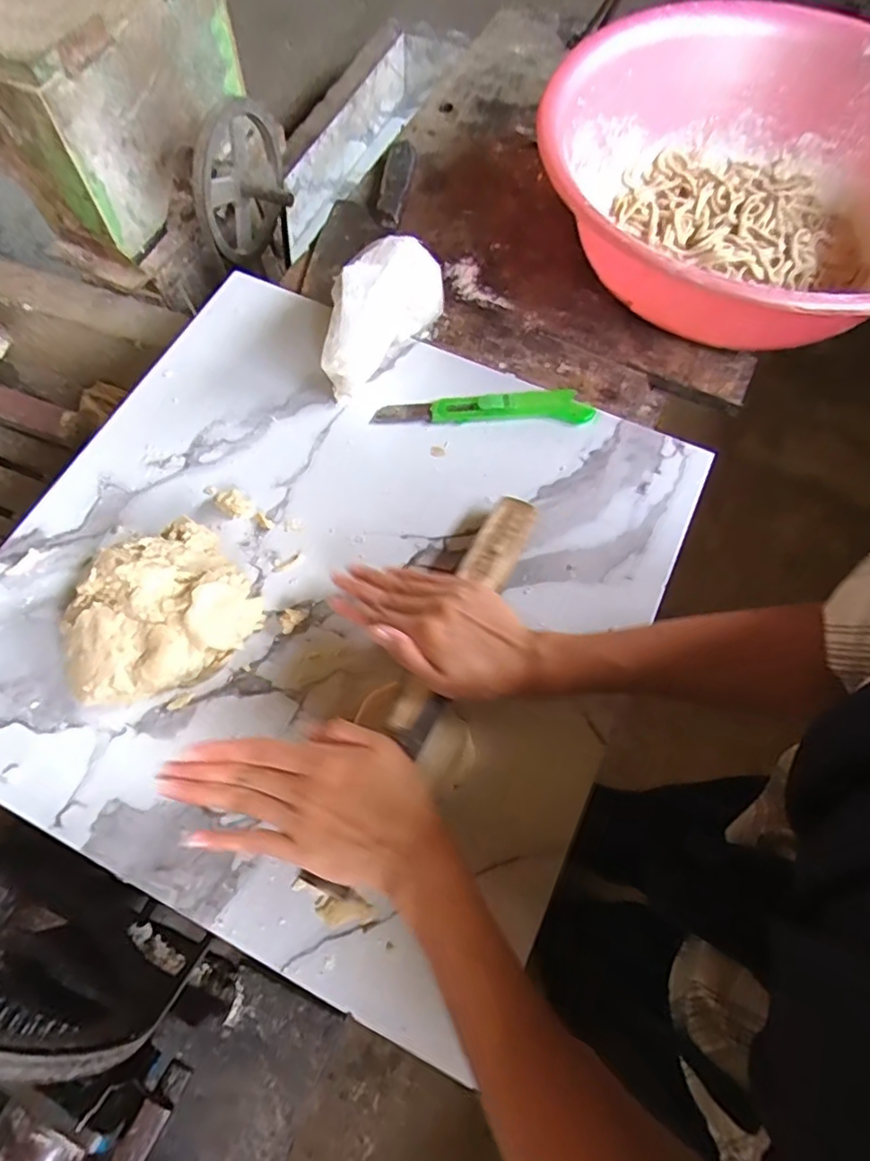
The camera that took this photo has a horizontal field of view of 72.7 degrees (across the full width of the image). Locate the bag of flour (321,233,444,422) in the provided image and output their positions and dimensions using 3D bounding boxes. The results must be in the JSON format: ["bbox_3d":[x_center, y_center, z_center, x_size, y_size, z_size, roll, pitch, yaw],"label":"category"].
[{"bbox_3d":[-0.043,-0.242,0.507,0.053,0.115,0.160,29,72,10],"label":"bag of flour"}]

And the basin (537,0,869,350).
[{"bbox_3d":[0.306,-0.367,0.567,0.386,0.131,0.413,42,74,14],"label":"basin"}]

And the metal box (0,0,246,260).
[{"bbox_3d":[-0.420,-0.660,0.790,0.155,0.226,0.346,19,67,6],"label":"metal box"}]

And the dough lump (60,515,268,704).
[{"bbox_3d":[-0.199,0.027,0.421,0.132,0.074,0.102,-40,74,-14],"label":"dough lump"}]

